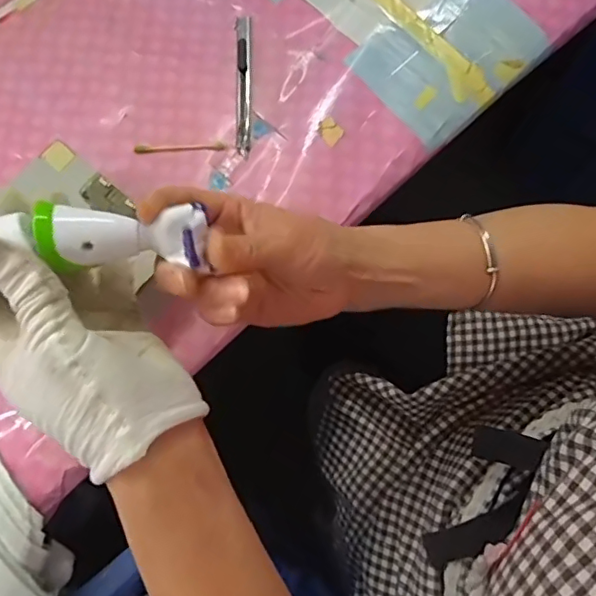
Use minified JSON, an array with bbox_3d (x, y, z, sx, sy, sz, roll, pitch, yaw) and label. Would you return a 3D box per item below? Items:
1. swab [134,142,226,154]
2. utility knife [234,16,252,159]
[{"bbox_3d":[-0.094,-0.119,0.441,0.072,0.004,0.008,2,75,2],"label":"swab"},{"bbox_3d":[-0.044,-0.173,0.453,0.012,0.005,0.125,-2,75,1],"label":"utility knife"}]

